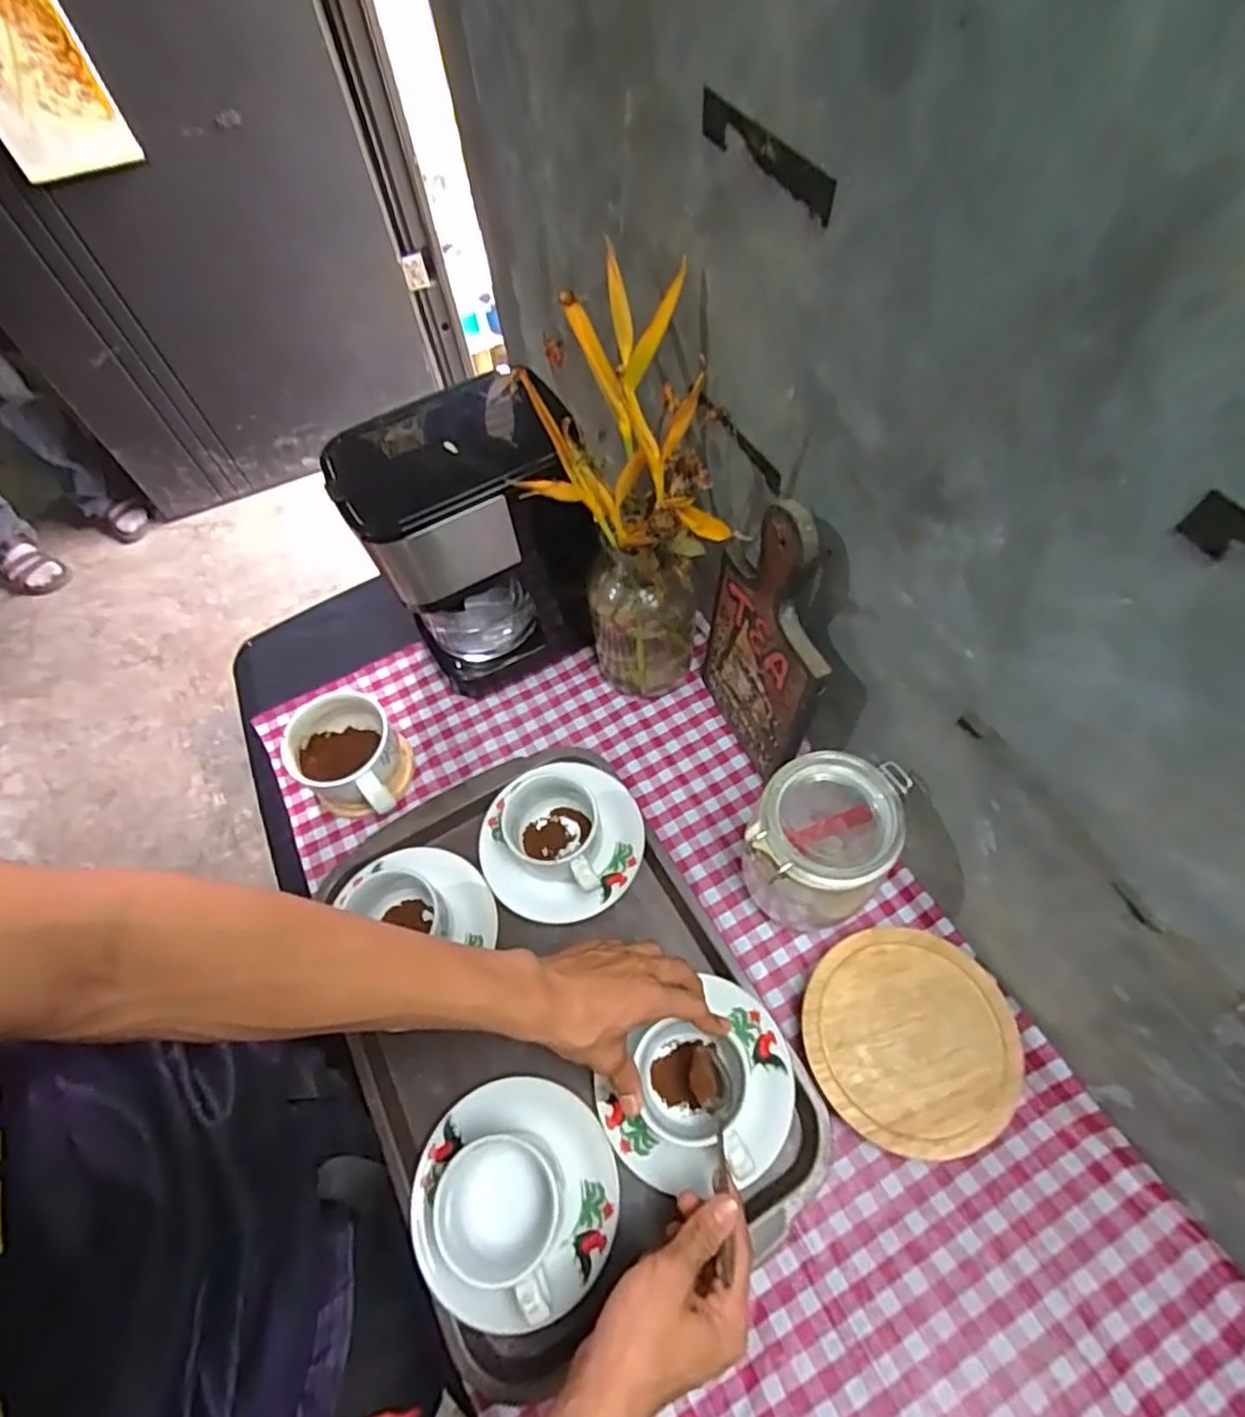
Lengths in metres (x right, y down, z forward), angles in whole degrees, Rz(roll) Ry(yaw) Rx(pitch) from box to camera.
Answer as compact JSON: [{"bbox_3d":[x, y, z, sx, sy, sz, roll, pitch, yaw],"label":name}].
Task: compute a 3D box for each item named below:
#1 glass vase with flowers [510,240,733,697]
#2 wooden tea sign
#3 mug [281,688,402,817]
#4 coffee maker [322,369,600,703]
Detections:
[{"bbox_3d":[0.001,-0.164,0.595,0.112,0.341,0.274,-7,60,0],"label":"glass vase with flowers"},{"bbox_3d":[0.113,-0.054,0.561,0.030,0.273,0.136,-23,62,-8],"label":"wooden tea sign"},{"bbox_3d":[-0.253,0.049,0.653,0.127,0.074,0.099,31,67,19],"label":"mug"},{"bbox_3d":[-0.142,-0.162,0.656,0.179,0.261,0.163,-28,62,-11],"label":"coffee maker"}]

